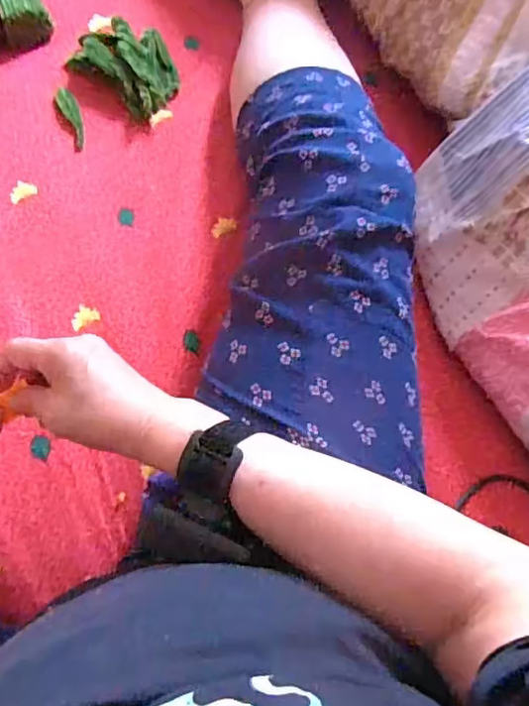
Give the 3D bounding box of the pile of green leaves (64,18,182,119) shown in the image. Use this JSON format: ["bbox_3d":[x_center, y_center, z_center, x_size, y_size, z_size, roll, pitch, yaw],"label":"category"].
[{"bbox_3d":[-0.139,-0.311,0.604,0.113,0.033,0.089,42,76,10],"label":"pile of green leaves"}]

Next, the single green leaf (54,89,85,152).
[{"bbox_3d":[-0.203,-0.248,0.596,0.020,0.004,0.081,-23,75,-9],"label":"single green leaf"}]

